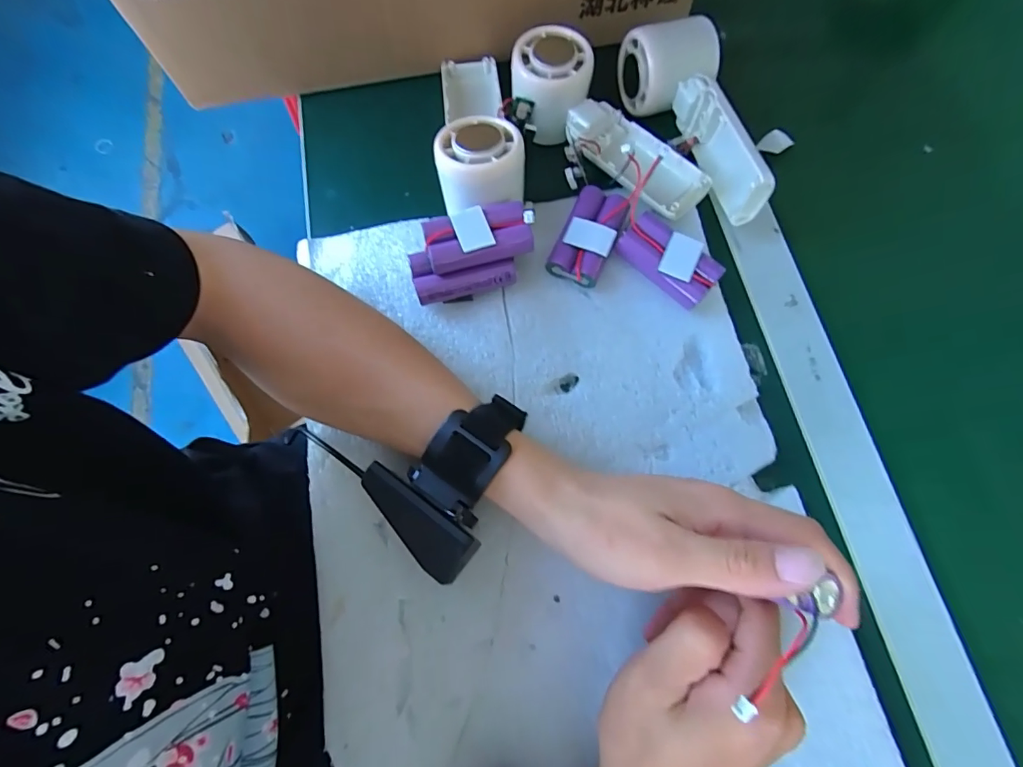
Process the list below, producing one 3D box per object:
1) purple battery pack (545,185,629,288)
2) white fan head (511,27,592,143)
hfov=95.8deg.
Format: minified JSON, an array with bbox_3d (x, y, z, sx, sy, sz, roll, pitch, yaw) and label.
[{"bbox_3d":[0.053,-0.100,0.315,0.034,0.026,0.067,23,74,7],"label":"purple battery pack"},{"bbox_3d":[0.028,-0.218,0.341,0.055,0.052,0.051,7,73,2],"label":"white fan head"}]

